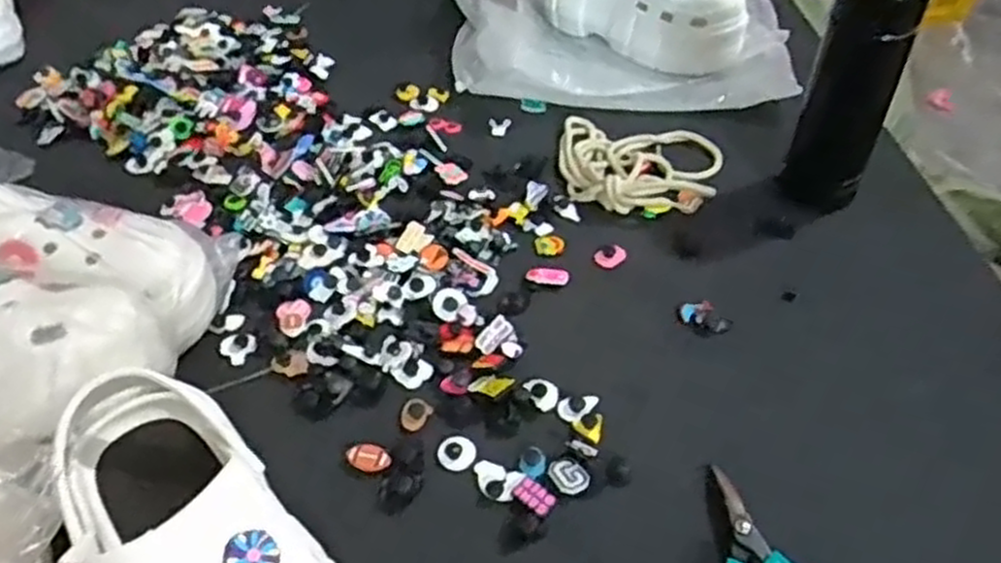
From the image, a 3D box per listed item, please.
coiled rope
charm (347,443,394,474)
[{"bbox_3d":[0.123,-0.112,0.707,0.148,0.029,0.129,11,47,12],"label":"coiled rope"},{"bbox_3d":[-0.086,0.116,0.506,0.030,0.007,0.019,19,48,18],"label":"charm"}]

